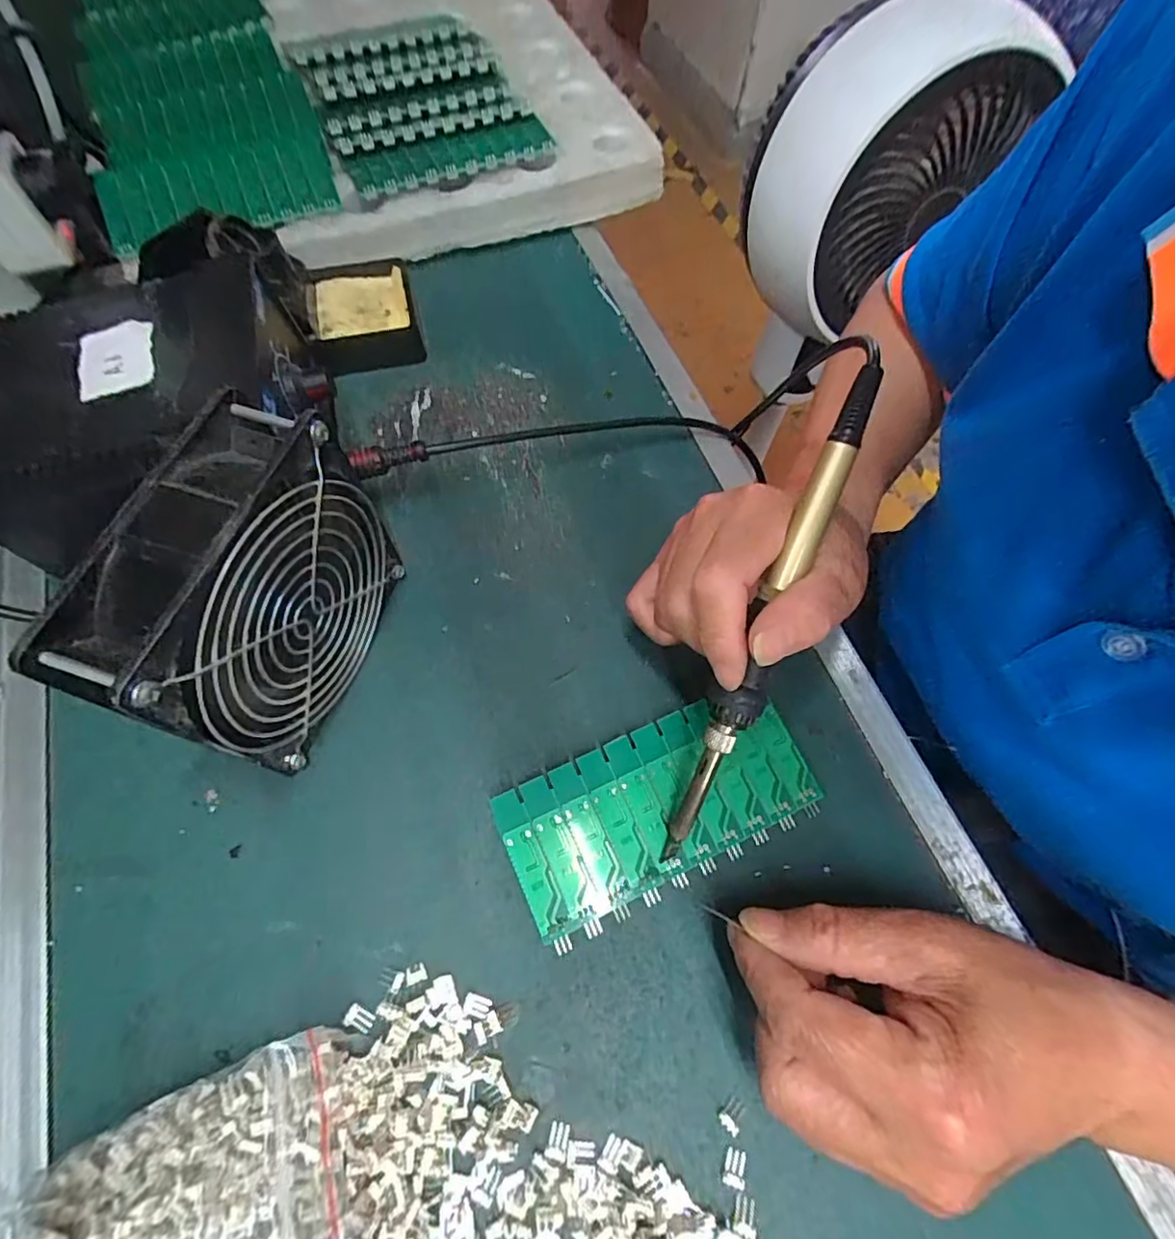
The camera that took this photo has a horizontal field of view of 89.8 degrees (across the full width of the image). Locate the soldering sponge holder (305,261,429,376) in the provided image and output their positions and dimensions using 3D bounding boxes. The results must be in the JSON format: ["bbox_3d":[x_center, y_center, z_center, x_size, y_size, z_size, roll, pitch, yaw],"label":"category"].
[{"bbox_3d":[-0.144,-0.197,0.382,0.063,0.028,0.071,-14,67,-8],"label":"soldering sponge holder"}]

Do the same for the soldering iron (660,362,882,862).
[{"bbox_3d":[0.070,0.005,0.237,0.017,0.022,0.207,20,98,8],"label":"soldering iron"}]

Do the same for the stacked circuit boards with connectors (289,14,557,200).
[{"bbox_3d":[-0.121,-0.372,0.418,0.136,0.016,0.179,-23,67,-12],"label":"stacked circuit boards with connectors"}]

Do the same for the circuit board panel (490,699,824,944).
[{"bbox_3d":[0.032,0.080,0.268,0.136,0.014,0.066,-22,68,-11],"label":"circuit board panel"}]

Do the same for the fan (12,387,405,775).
[{"bbox_3d":[-0.132,-0.007,0.246,0.048,0.120,0.120,17,66,6],"label":"fan"}]

